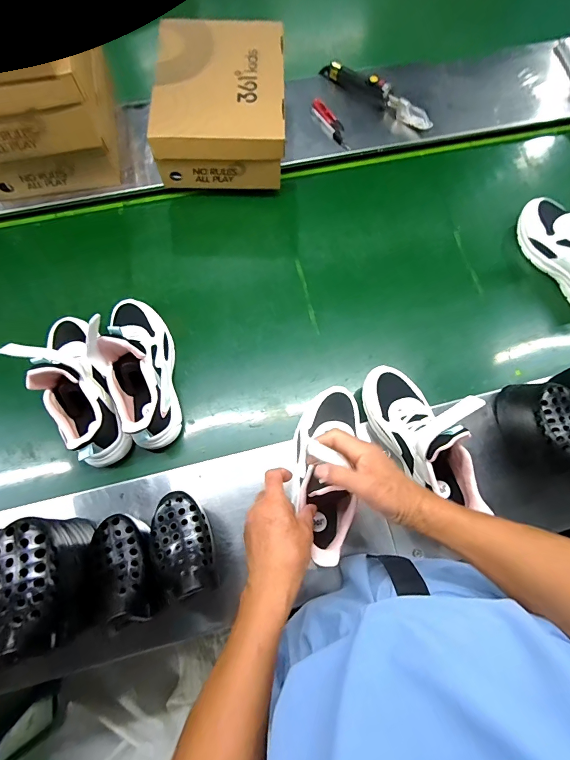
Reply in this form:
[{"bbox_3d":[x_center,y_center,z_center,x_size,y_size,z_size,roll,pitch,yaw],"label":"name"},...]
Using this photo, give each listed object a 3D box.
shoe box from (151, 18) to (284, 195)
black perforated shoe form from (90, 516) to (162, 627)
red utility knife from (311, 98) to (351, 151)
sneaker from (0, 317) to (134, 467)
[{"bbox_3d":[-0.122,-0.543,0.722,0.243,0.129,0.285,-1,72,-1],"label":"shoe box"},{"bbox_3d":[-0.200,0.229,0.440,0.073,0.064,0.127,-27,74,-9],"label":"black perforated shoe form"},{"bbox_3d":[0.102,-0.563,0.799,0.040,0.022,0.139,-31,75,-10],"label":"red utility knife"},{"bbox_3d":[-0.327,0.003,0.562,0.080,0.157,0.252,-28,74,-10],"label":"sneaker"}]

